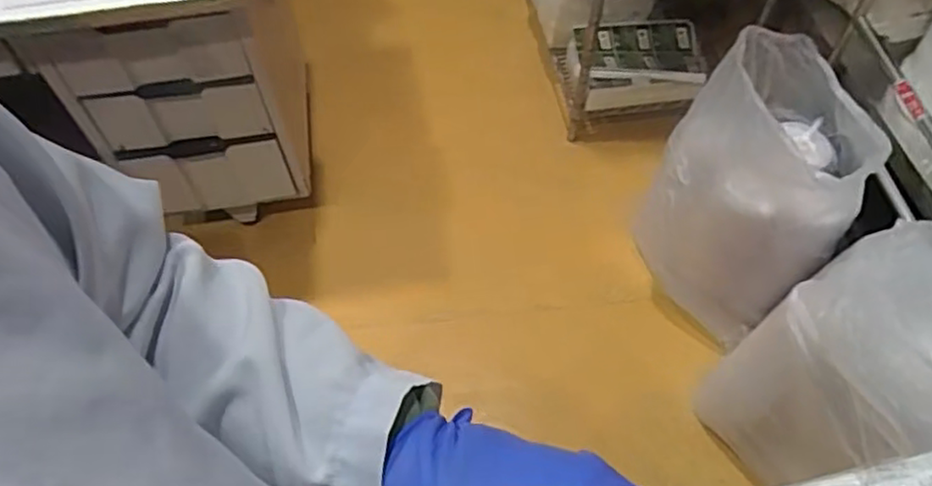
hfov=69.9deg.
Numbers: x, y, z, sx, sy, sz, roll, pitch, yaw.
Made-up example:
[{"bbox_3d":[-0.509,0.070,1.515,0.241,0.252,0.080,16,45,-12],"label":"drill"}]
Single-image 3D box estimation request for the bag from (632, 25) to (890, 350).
[{"bbox_3d":[0.594,-0.106,1.358,0.341,0.515,0.345,-36,63,-21],"label":"bag"}]

